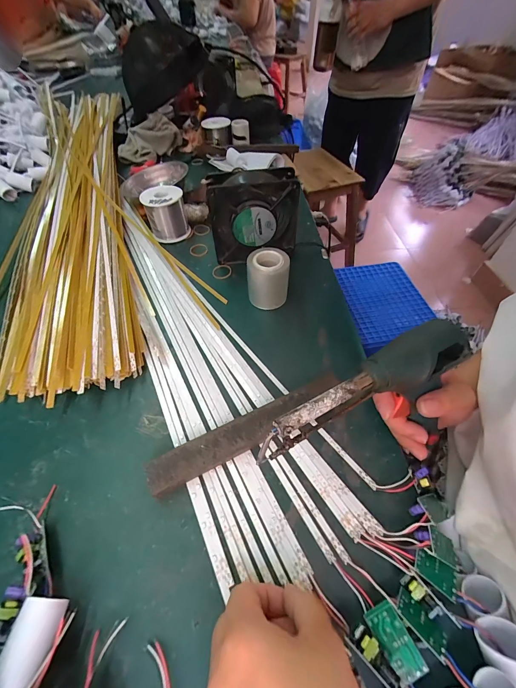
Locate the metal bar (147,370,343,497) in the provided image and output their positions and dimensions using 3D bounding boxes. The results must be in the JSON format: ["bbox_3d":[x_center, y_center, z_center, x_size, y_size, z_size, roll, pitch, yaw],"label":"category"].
[{"bbox_3d":[-0.003,0.083,0.287,0.207,0.018,0.032,-25,57,-16],"label":"metal bar"}]

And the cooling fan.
[{"bbox_3d":[-0.006,-0.180,0.418,0.122,0.118,0.048,-7,54,-4],"label":"cooling fan"}]

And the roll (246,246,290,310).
[{"bbox_3d":[0.014,-0.083,0.381,0.052,0.065,0.053,3,54,4],"label":"roll"}]

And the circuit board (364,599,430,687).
[{"bbox_3d":[0.093,0.199,0.193,0.021,0.007,0.038,-25,57,-16],"label":"circuit board"}]

